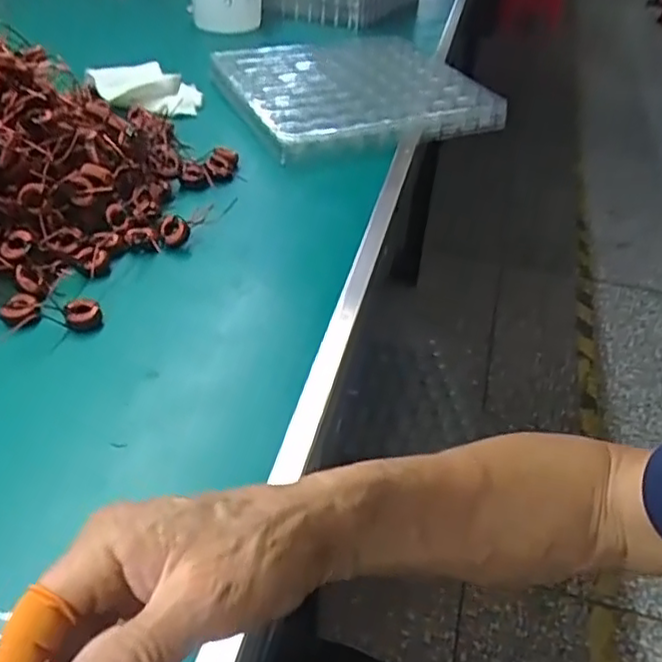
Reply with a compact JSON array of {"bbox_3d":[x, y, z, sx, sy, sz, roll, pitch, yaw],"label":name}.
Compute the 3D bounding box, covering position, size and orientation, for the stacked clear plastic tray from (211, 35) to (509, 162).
[{"bbox_3d":[0.022,-0.323,0.868,0.291,0.027,0.337,-12,43,-20],"label":"stacked clear plastic tray"}]

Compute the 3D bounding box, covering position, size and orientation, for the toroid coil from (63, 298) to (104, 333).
[{"bbox_3d":[-0.187,-0.013,0.509,0.027,0.010,0.030,-9,42,-17],"label":"toroid coil"}]

